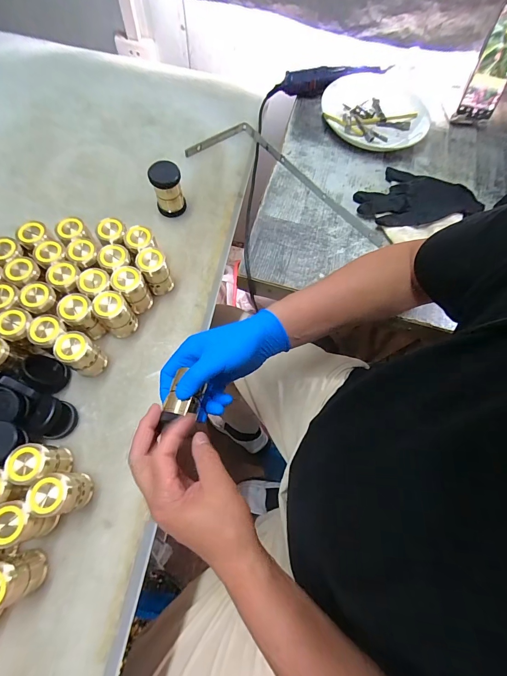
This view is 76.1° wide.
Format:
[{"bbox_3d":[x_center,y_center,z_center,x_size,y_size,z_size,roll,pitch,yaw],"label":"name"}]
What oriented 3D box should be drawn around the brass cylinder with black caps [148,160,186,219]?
[{"bbox_3d":[-0.128,-0.221,0.488,0.046,0.076,0.038,-14,71,-10],"label":"brass cylinder with black caps"}]

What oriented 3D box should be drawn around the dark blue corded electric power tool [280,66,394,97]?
[{"bbox_3d":[0.160,-0.504,0.625,0.216,0.028,0.034,-10,68,-8],"label":"dark blue corded electric power tool"}]

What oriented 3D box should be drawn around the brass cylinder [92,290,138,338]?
[{"bbox_3d":[-0.176,-0.031,0.414,0.033,0.074,0.040,-32,73,-15],"label":"brass cylinder"}]

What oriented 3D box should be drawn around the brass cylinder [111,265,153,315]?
[{"bbox_3d":[-0.160,-0.065,0.431,0.034,0.075,0.040,-32,73,-15],"label":"brass cylinder"}]

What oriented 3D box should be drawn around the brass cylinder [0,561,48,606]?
[{"bbox_3d":[-0.229,0.228,0.308,0.030,0.069,0.036,-18,69,-11],"label":"brass cylinder"}]

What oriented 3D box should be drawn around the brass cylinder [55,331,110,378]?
[{"bbox_3d":[-0.208,0.020,0.395,0.038,0.075,0.040,1,67,-3],"label":"brass cylinder"}]

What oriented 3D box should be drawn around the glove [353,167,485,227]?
[{"bbox_3d":[0.273,-0.242,0.541,0.204,0.028,0.122,-12,68,-8],"label":"glove"}]

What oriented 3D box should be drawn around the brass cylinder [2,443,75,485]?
[{"bbox_3d":[-0.227,0.135,0.350,0.034,0.076,0.037,1,67,-3],"label":"brass cylinder"}]

